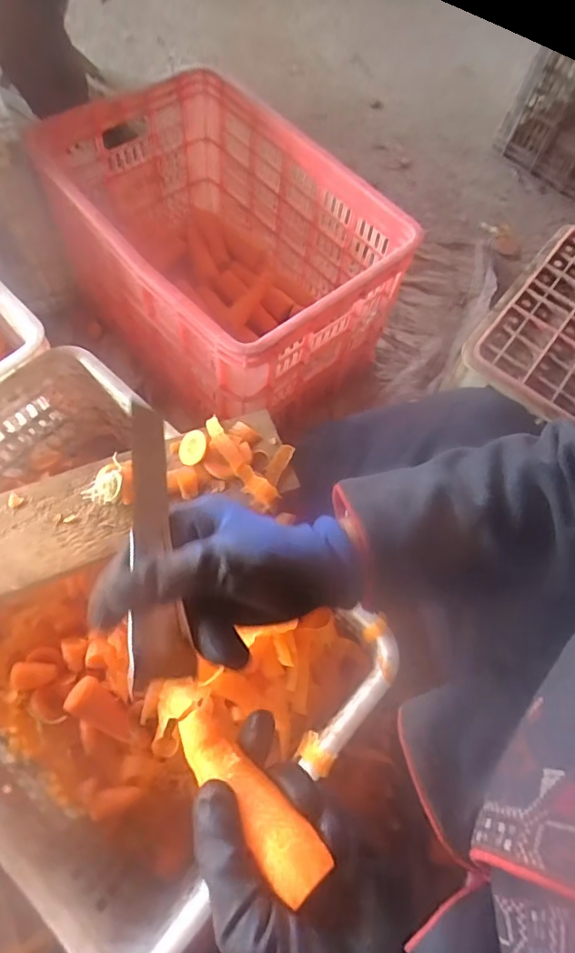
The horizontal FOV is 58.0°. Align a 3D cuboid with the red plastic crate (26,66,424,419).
[{"bbox_3d":[-0.116,-0.360,0.853,0.356,0.278,0.532,-38,75,-19],"label":"red plastic crate"}]

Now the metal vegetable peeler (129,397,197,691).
[{"bbox_3d":[-0.079,0.038,0.304,0.035,0.007,0.161,-1,78,-32],"label":"metal vegetable peeler"}]

